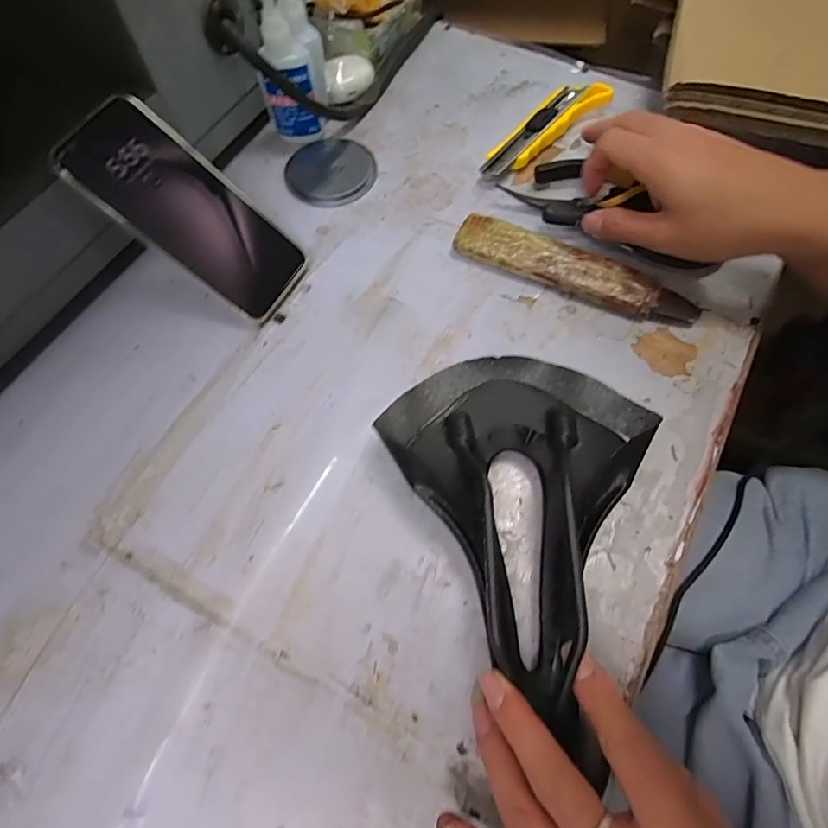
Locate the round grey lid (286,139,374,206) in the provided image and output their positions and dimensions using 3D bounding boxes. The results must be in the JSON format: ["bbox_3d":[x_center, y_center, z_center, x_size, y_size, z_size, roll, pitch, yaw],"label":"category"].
[{"bbox_3d":[-0.076,-0.221,0.453,0.079,0.009,0.084,0,67,0],"label":"round grey lid"}]

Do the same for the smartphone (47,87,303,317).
[{"bbox_3d":[-0.157,-0.143,0.358,0.161,0.011,0.079,39,67,-24],"label":"smartphone"}]

